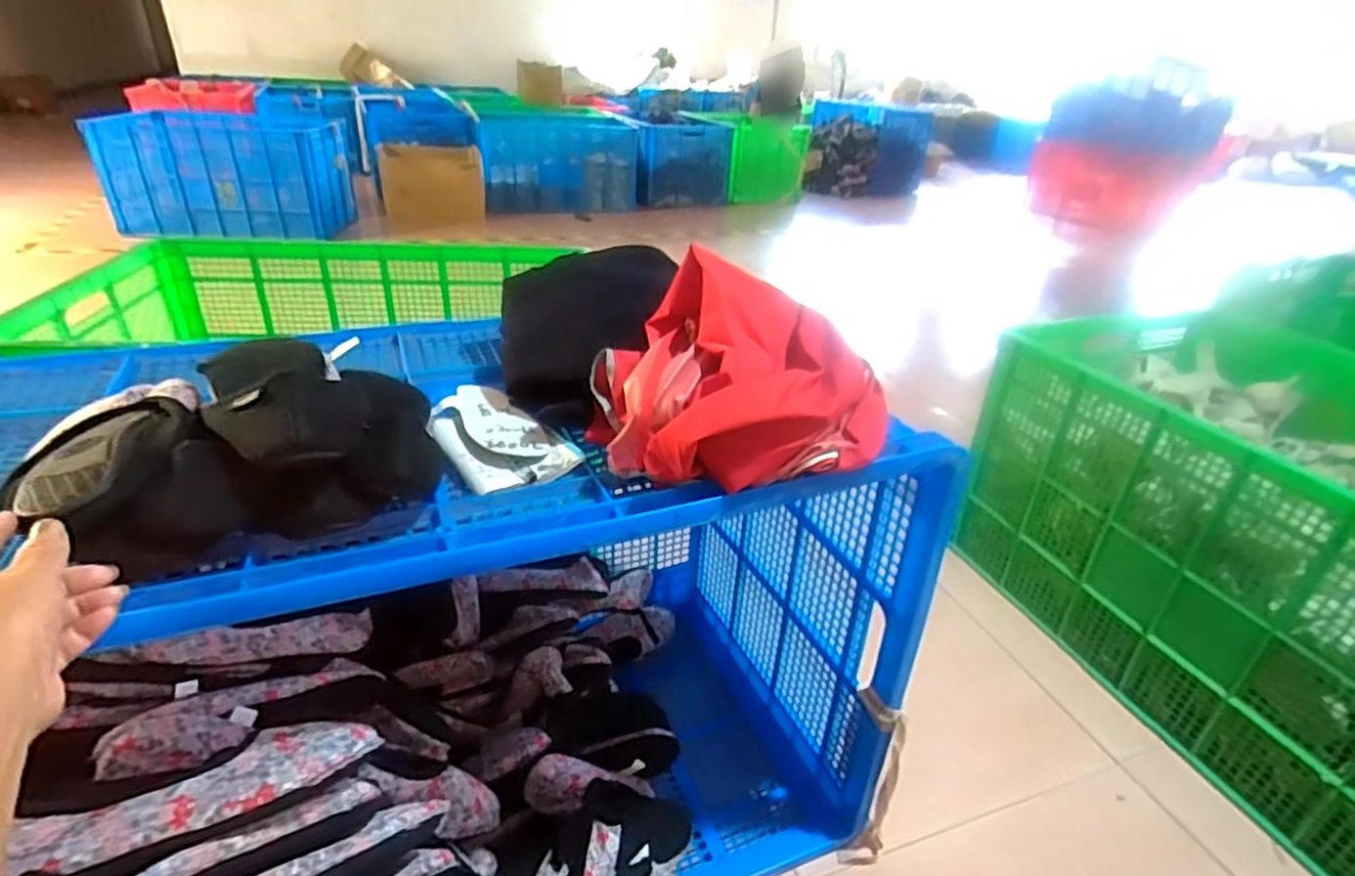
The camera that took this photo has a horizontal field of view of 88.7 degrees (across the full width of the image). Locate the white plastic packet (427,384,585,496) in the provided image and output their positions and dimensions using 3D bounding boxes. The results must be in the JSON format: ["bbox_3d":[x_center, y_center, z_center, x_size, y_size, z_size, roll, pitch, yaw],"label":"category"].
[{"bbox_3d":[-0.185,-0.007,0.698,0.107,0.022,0.179,-20,38,-35],"label":"white plastic packet"}]

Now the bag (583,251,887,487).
[{"bbox_3d":[0.055,-0.059,0.654,0.247,0.129,0.237,-21,38,-36],"label":"bag"}]

